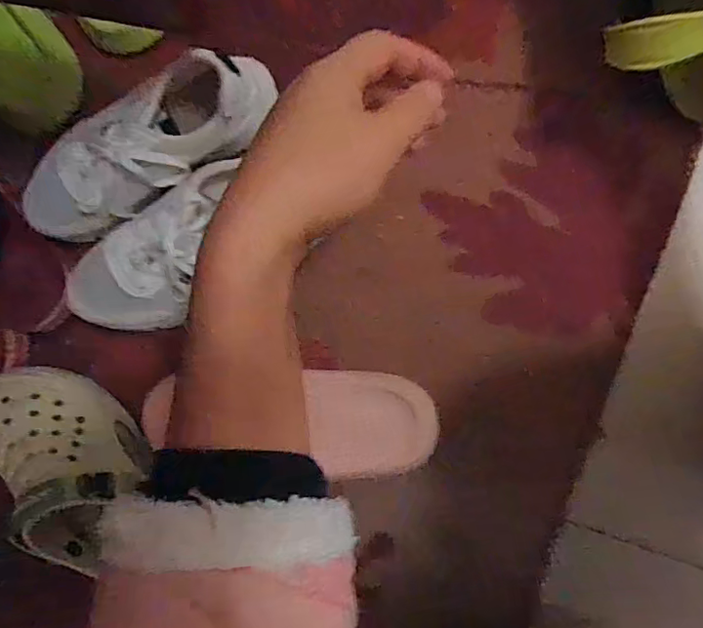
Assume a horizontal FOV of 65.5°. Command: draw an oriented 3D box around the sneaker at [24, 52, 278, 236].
[{"bbox_3d":[-0.175,-0.140,0.454,0.241,0.078,0.083,-22,90,7],"label":"sneaker"}]

